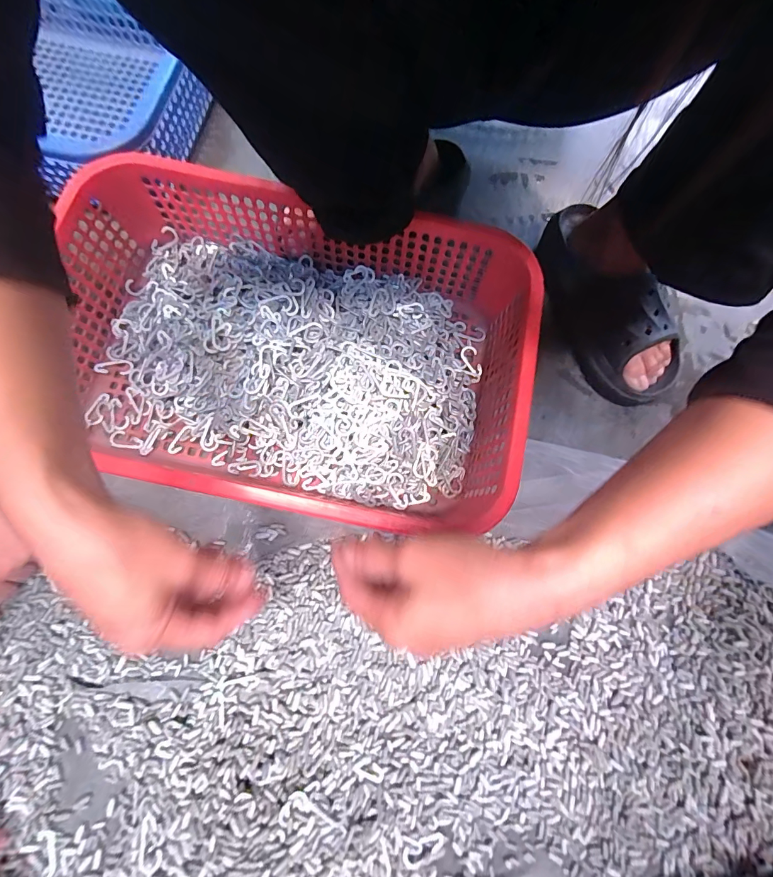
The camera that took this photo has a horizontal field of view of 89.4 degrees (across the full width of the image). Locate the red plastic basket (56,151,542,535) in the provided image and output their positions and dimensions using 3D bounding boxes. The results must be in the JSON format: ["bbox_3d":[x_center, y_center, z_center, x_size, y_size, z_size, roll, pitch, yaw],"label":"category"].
[{"bbox_3d":[-0.092,-0.093,0.398,0.440,0.100,0.274,12,78,1],"label":"red plastic basket"}]

